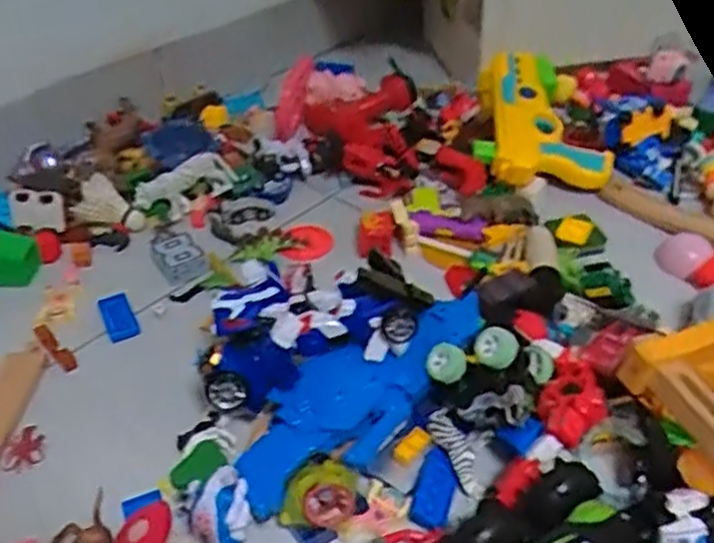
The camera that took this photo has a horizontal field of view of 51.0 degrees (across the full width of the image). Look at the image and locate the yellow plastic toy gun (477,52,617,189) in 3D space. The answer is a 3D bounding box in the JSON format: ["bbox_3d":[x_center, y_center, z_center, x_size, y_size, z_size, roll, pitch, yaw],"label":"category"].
[{"bbox_3d":[0.252,-0.206,1.031,0.152,0.077,0.246,2,56,0],"label":"yellow plastic toy gun"}]

